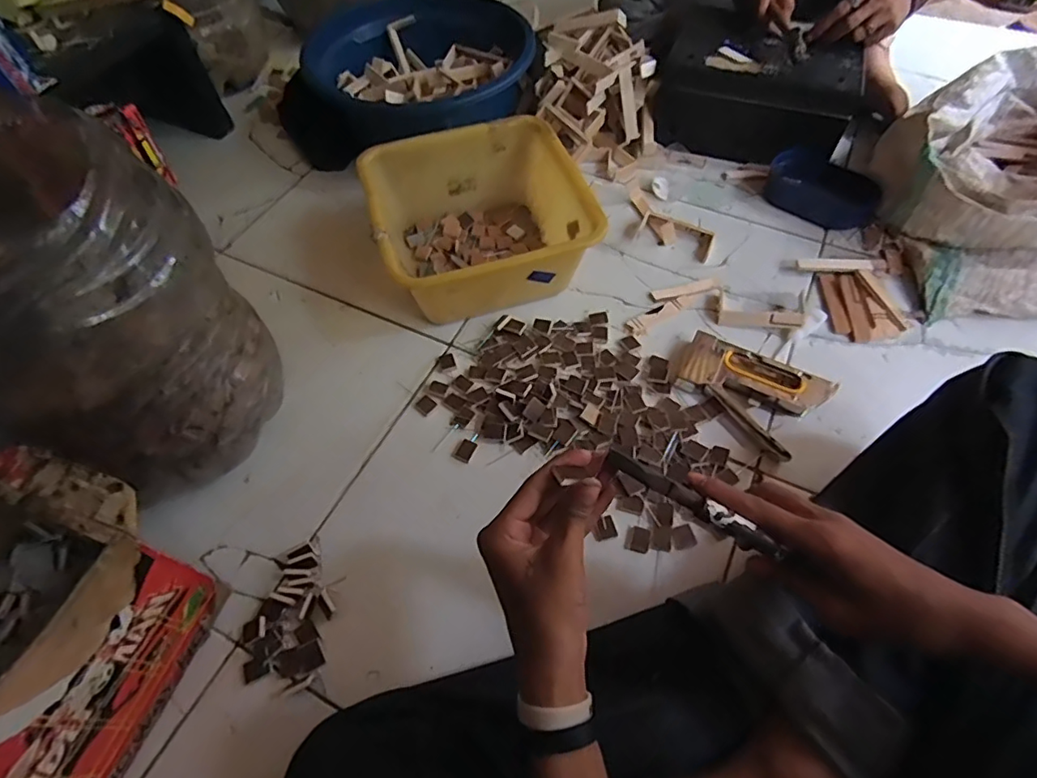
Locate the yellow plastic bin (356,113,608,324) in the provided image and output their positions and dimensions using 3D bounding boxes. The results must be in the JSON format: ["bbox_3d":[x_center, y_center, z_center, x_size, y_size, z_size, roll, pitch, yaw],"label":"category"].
[{"bbox_3d":[-0.054,-0.222,0.732,0.258,0.122,0.244,-15,59,-8],"label":"yellow plastic bin"}]

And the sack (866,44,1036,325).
[{"bbox_3d":[0.707,-0.306,0.739,0.397,0.180,0.409,-7,58,-3],"label":"sack"}]

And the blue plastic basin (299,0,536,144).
[{"bbox_3d":[-0.166,-0.498,0.897,0.317,0.135,0.325,-1,58,1],"label":"blue plastic basin"}]

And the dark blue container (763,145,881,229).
[{"bbox_3d":[0.447,-0.296,0.812,0.158,0.049,0.081,38,66,22],"label":"dark blue container"}]

